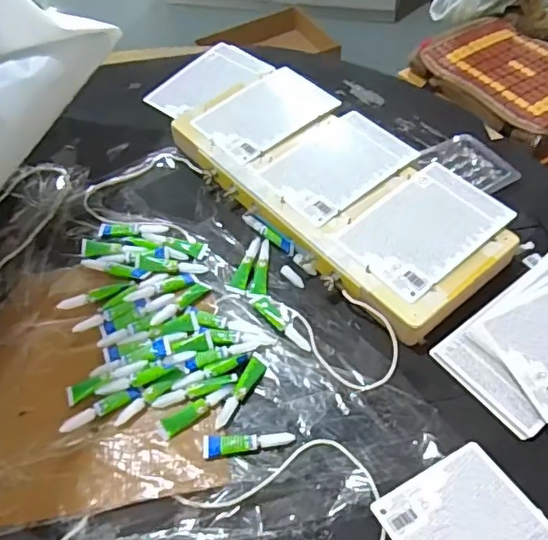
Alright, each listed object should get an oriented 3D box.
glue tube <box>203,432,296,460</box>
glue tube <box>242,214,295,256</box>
[{"bbox_3d":[-0.023,0.159,0.512,0.082,0.010,0.019,-5,54,0],"label":"glue tube"},{"bbox_3d":[-0.007,-0.045,0.656,0.081,0.010,0.011,37,64,27],"label":"glue tube"}]

